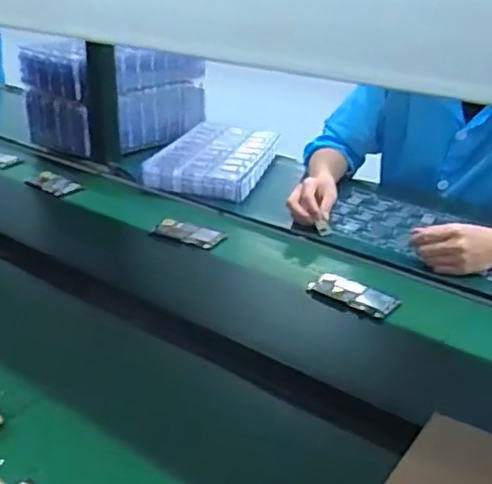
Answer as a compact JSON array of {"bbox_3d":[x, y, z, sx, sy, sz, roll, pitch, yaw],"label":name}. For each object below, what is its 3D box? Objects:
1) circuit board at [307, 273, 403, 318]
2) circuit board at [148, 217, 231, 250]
[{"bbox_3d":[0.151,0.074,0.893,0.122,0.015,0.056,18,30,29],"label":"circuit board"},{"bbox_3d":[-0.096,-0.017,1.055,0.121,0.008,0.062,14,28,23],"label":"circuit board"}]

